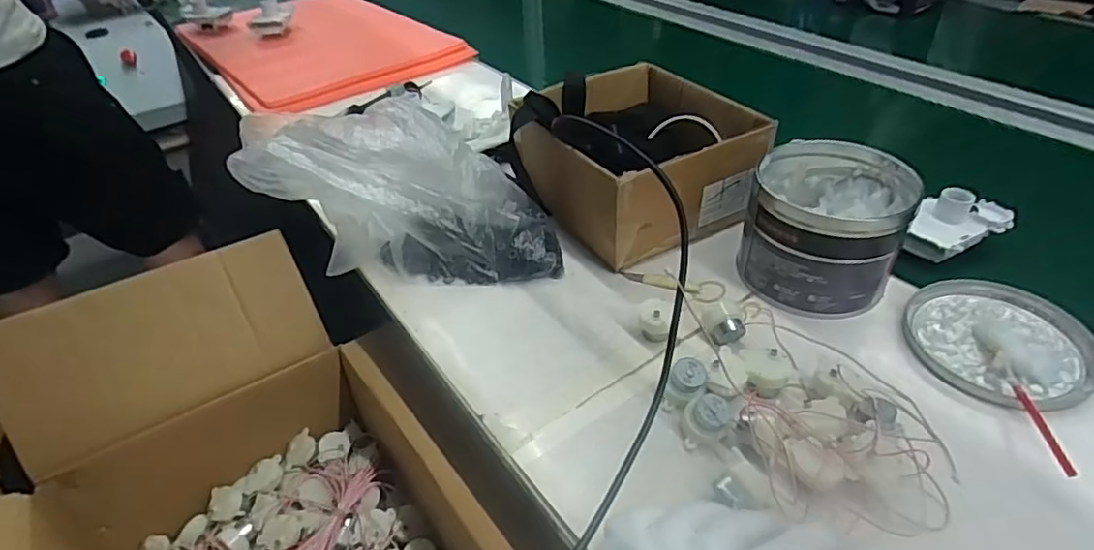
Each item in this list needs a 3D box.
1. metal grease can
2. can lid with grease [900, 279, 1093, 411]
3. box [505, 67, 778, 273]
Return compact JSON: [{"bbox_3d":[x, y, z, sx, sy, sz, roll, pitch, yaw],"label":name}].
[{"bbox_3d":[0.242,-0.048,0.509,0.123,0.111,0.123,-2,40,2],"label":"metal grease can"},{"bbox_3d":[0.358,0.052,0.464,0.123,0.020,0.121,-2,40,2],"label":"can lid with grease"},{"bbox_3d":[0.090,-0.120,0.620,0.204,0.116,0.215,-25,44,-24],"label":"box"}]

